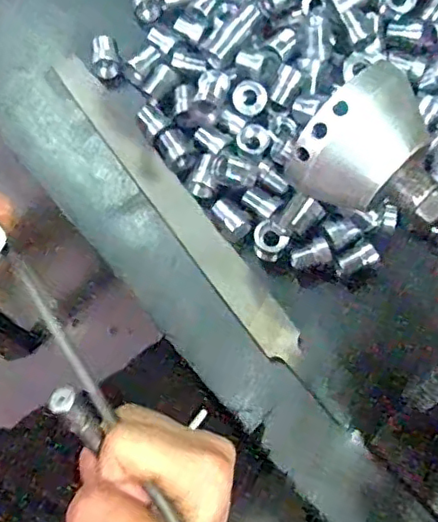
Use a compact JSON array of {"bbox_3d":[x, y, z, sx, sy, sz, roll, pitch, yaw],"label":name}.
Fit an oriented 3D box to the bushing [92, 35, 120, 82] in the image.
[{"bbox_3d":[-0.078,-0.140,0.409,0.017,0.011,0.028,-9,71,-3],"label":"bushing"}]

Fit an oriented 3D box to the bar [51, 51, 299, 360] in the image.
[{"bbox_3d":[-0.032,-0.042,0.380,0.022,0.007,0.247,-34,74,-11],"label":"bar"}]

